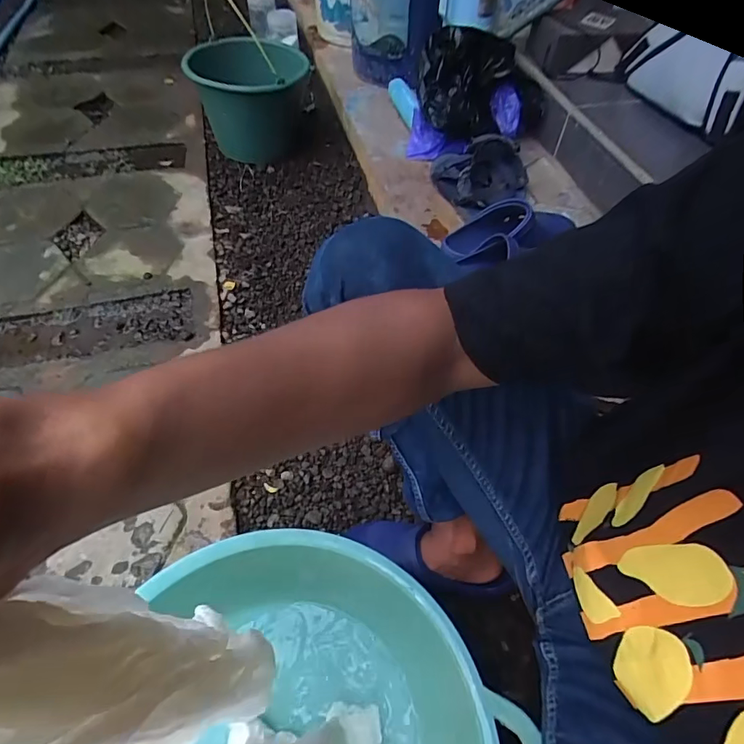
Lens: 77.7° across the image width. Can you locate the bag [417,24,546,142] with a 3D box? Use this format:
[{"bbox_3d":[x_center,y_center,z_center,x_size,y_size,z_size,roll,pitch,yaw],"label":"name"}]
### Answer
[{"bbox_3d":[0.242,-0.649,1.035,0.281,0.169,0.173,4,53,0],"label":"bag"}]

